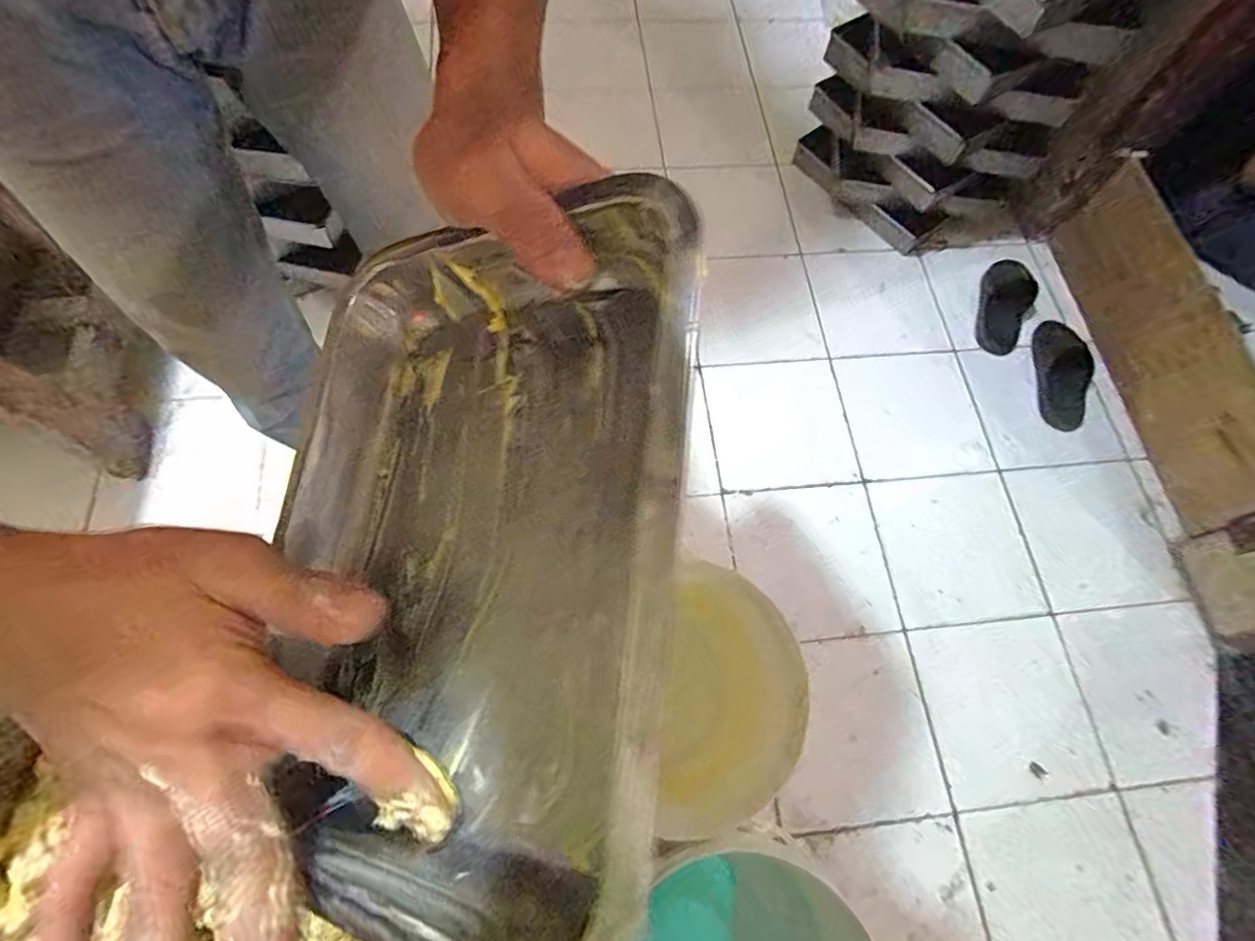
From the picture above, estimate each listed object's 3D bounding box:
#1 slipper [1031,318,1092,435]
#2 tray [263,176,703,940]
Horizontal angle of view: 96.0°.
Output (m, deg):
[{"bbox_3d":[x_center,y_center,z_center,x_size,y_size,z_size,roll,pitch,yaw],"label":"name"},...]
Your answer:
[{"bbox_3d":[0.995,-0.207,1.281,0.107,0.083,0.264,13,68,1],"label":"slipper"},{"bbox_3d":[-0.062,0.021,0.220,0.182,0.038,0.243,-3,75,28],"label":"tray"}]

